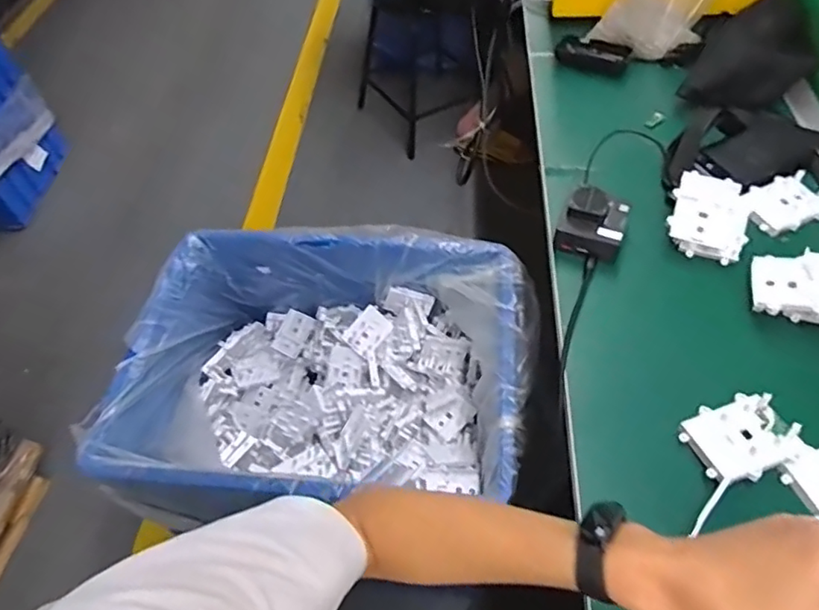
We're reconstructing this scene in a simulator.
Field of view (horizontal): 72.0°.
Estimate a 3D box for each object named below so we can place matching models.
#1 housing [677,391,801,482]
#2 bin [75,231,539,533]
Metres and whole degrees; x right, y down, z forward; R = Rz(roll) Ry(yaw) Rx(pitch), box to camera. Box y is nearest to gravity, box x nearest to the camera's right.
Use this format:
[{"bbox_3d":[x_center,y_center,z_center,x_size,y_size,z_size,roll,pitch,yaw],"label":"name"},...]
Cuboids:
[{"bbox_3d":[0.291,0.116,0.496,0.085,0.021,0.065,-15,54,-7],"label":"housing"},{"bbox_3d":[-0.106,0.114,0.862,0.552,0.231,0.428,0,54,4],"label":"bin"}]

